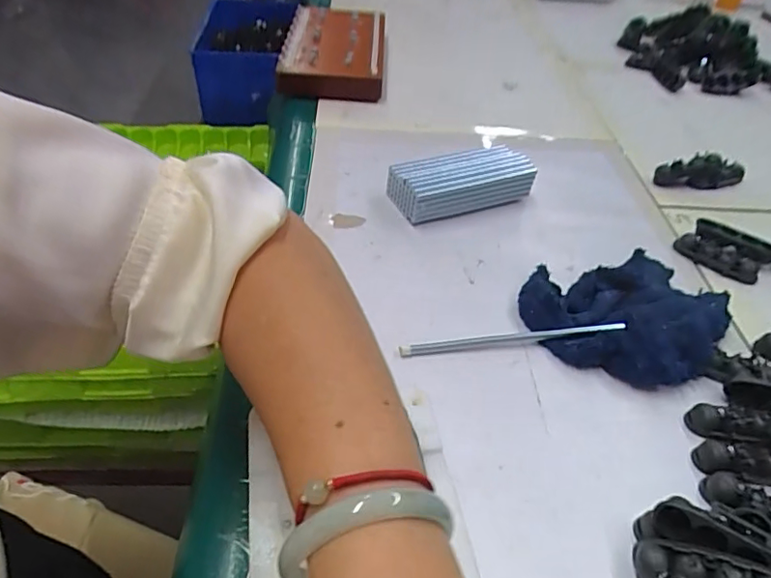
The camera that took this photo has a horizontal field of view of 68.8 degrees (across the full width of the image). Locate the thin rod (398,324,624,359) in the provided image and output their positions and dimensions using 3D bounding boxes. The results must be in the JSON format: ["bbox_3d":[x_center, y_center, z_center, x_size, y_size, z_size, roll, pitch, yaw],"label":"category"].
[{"bbox_3d":[0.085,0.033,0.374,0.152,0.009,0.009,-4,43,-9],"label":"thin rod"}]

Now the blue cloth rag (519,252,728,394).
[{"bbox_3d":[0.165,0.015,0.393,0.122,0.020,0.118,30,49,25],"label":"blue cloth rag"}]

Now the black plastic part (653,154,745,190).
[{"bbox_3d":[0.304,-0.112,0.536,0.094,0.026,0.018,-5,44,-10],"label":"black plastic part"}]

